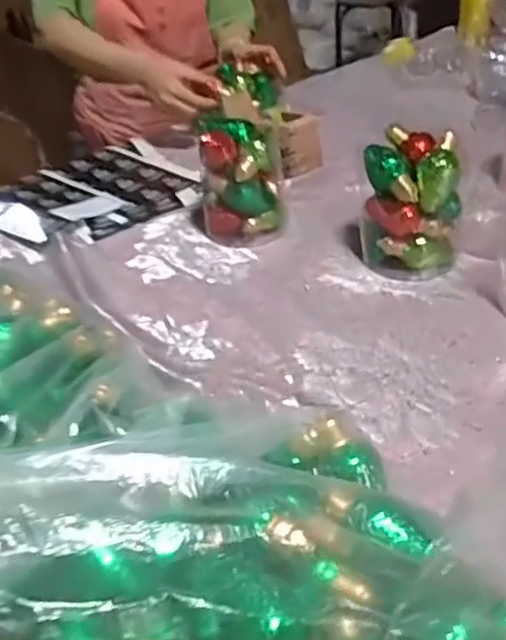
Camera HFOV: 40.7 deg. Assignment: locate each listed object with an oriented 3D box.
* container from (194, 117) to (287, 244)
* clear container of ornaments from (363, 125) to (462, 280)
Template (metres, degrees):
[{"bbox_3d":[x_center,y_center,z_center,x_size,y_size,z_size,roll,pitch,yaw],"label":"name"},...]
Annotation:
[{"bbox_3d":[-0.017,-0.200,0.975,0.099,0.159,0.090,19,45,29],"label":"container"},{"bbox_3d":[0.199,-0.148,0.873,0.110,0.159,0.106,-1,38,7],"label":"clear container of ornaments"}]

